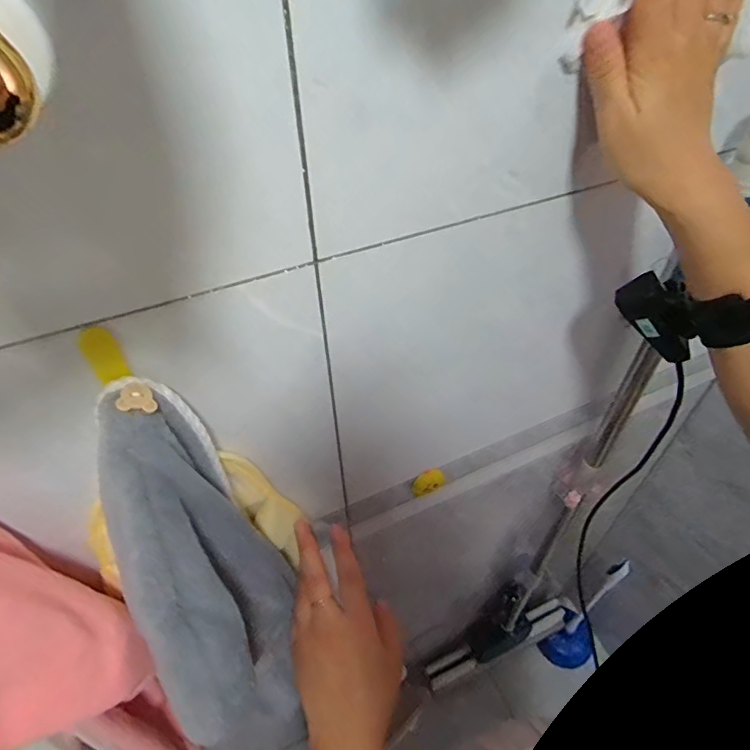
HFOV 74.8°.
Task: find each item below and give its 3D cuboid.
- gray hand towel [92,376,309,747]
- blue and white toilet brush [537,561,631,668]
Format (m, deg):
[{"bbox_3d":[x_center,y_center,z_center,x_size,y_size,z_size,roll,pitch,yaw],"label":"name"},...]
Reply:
[{"bbox_3d":[-0.106,0.130,0.313,0.036,0.246,0.142,-13,41,14],"label":"gray hand towel"},{"bbox_3d":[0.431,0.496,0.992,0.097,0.371,0.090,-1,46,1],"label":"blue and white toilet brush"}]

